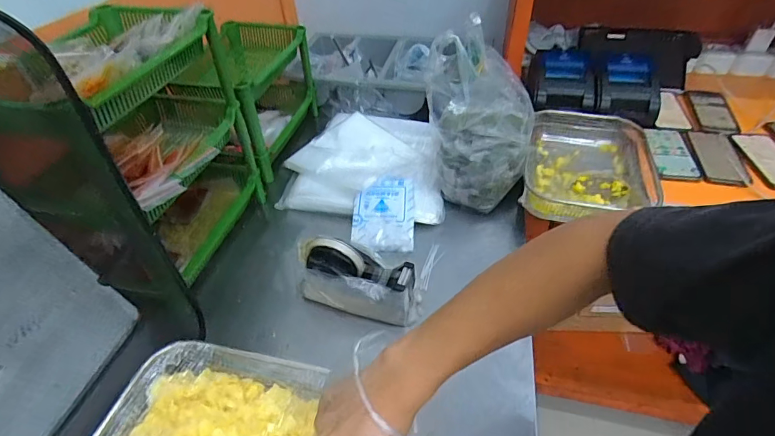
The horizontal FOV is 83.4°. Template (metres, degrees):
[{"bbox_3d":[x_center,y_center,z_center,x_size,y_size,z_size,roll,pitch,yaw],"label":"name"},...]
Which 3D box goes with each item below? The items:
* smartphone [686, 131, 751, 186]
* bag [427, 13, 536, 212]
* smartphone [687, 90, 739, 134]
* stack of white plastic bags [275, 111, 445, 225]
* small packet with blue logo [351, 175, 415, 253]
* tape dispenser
[{"bbox_3d":[0.651,-0.126,0.857,0.074,0.009,0.181,10,44,13],"label":"smartphone"},{"bbox_3d":[0.163,-0.179,0.780,0.185,0.250,0.193,6,44,10],"label":"bag"},{"bbox_3d":[0.735,-0.239,0.980,0.076,0.016,0.182,8,44,12],"label":"smartphone"},{"bbox_3d":[-0.043,-0.119,0.882,0.311,0.054,0.297,3,43,6],"label":"stack of white plastic bags"},{"bbox_3d":[-0.005,-0.011,0.766,0.104,0.013,0.150,4,58,2],"label":"small packet with blue logo"},{"bbox_3d":[-0.046,0.083,0.629,0.174,0.106,0.070,9,44,12],"label":"tape dispenser"}]

